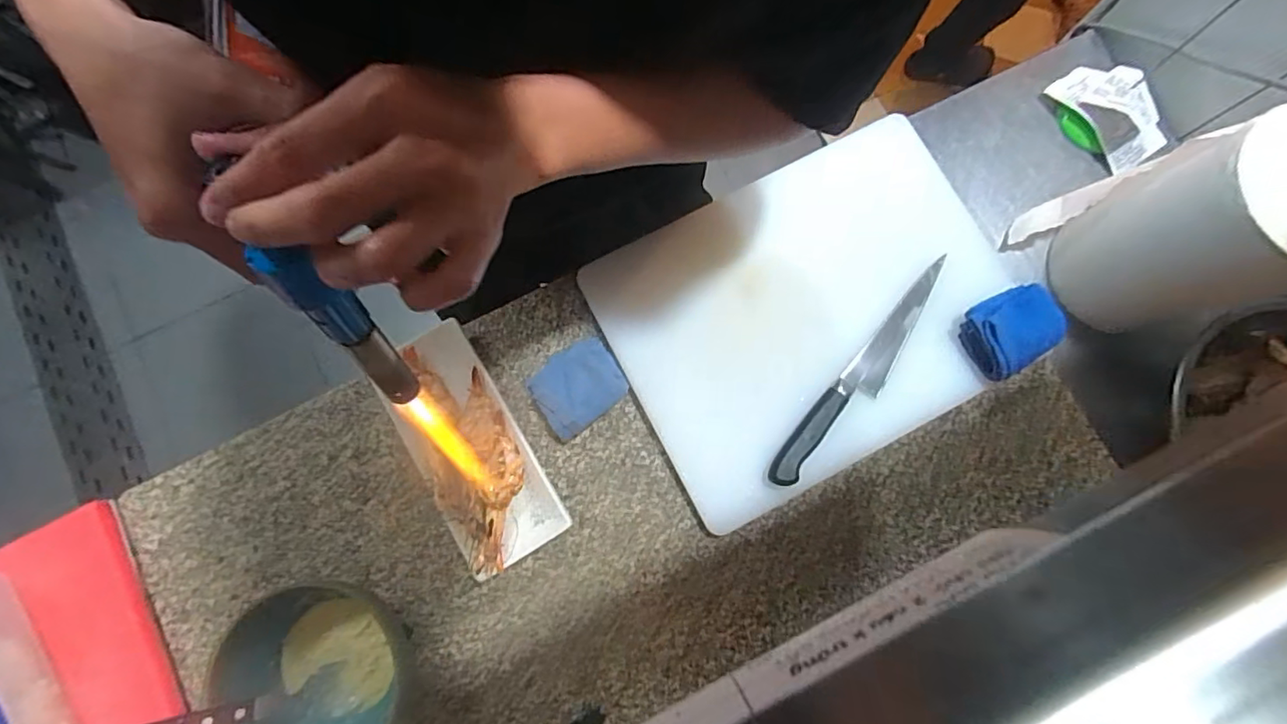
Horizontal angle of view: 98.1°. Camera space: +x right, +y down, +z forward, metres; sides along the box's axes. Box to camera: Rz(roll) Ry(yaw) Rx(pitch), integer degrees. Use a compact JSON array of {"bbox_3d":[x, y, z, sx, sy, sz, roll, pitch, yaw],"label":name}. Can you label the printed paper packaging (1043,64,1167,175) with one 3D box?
[{"bbox_3d":[0.518,-0.278,0.624,0.071,0.059,0.129,-32,81,-2],"label":"printed paper packaging"}]

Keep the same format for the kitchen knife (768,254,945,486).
[{"bbox_3d":[0.218,0.010,0.536,0.037,0.018,0.278,42,82,7],"label":"kitchen knife"}]

